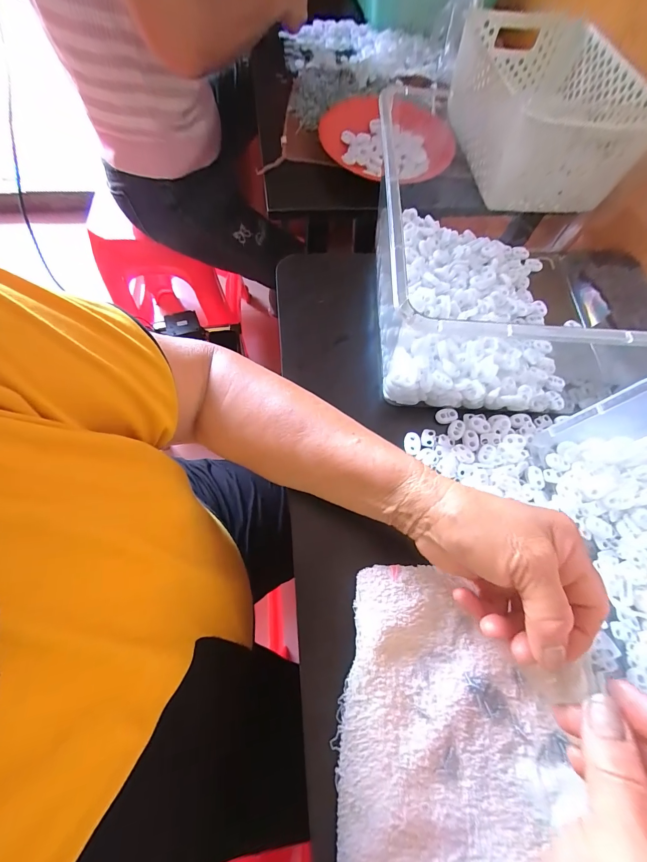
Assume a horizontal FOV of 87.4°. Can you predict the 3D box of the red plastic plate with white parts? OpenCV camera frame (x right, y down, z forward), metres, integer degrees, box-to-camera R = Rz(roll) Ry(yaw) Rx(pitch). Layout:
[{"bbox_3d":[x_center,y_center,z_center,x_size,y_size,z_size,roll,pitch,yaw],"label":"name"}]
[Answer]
[{"bbox_3d":[0.113,-0.454,0.527,0.207,0.034,0.196,1,65,-3],"label":"red plastic plate with white parts"}]

